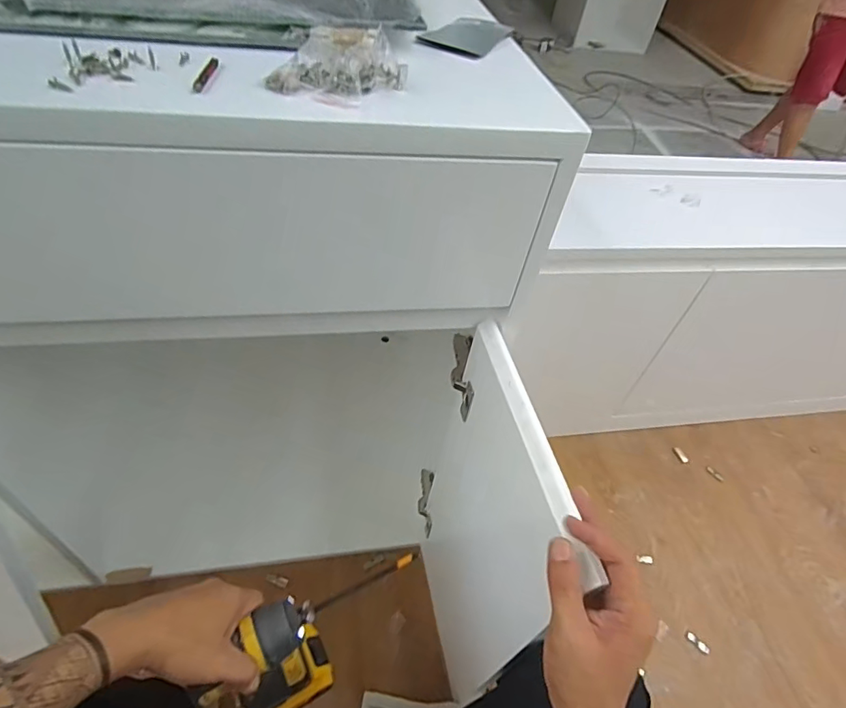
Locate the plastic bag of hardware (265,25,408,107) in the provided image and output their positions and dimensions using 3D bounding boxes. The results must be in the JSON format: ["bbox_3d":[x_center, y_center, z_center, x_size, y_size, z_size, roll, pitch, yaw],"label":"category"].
[{"bbox_3d":[-0.068,-0.250,0.422,0.105,0.026,0.128,5,48,-5],"label":"plastic bag of hardware"}]

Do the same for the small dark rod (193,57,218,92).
[{"bbox_3d":[-0.169,-0.219,0.390,0.007,0.005,0.059,5,48,-6],"label":"small dark rod"}]

